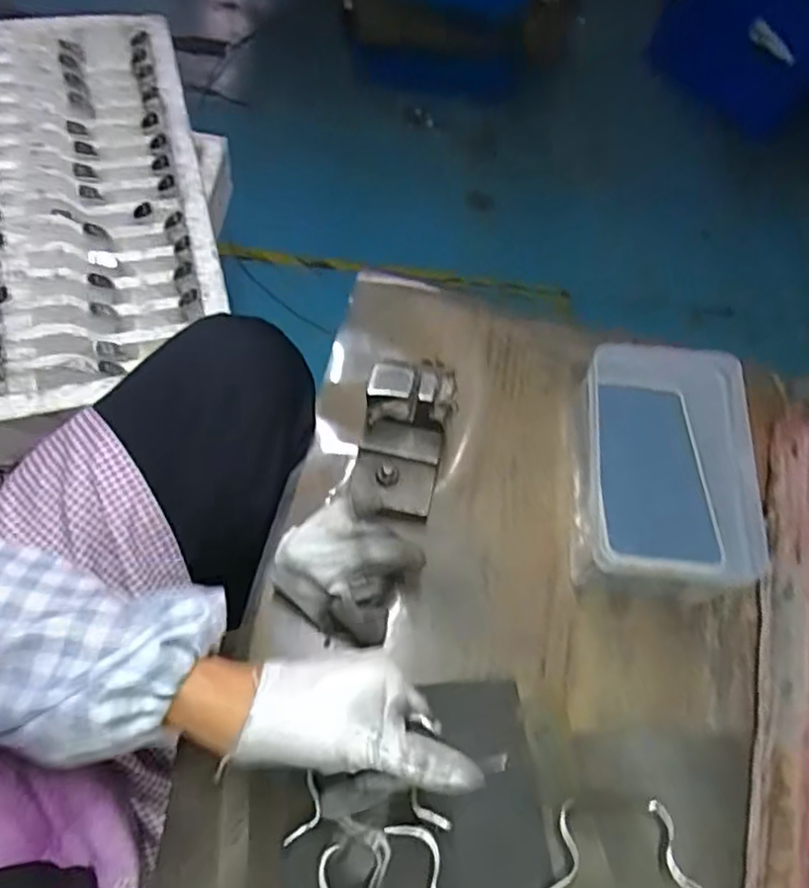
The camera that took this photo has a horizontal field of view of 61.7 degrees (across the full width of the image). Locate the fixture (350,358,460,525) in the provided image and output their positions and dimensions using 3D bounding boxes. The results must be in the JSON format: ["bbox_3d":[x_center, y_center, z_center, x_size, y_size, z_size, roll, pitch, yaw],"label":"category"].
[{"bbox_3d":[-0.003,0.003,0.505,0.066,0.088,0.098,16,60,3],"label":"fixture"}]

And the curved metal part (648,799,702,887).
[{"bbox_3d":[0.166,0.249,0.417,0.014,0.012,0.055,-12,64,-12],"label":"curved metal part"}]

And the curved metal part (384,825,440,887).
[{"bbox_3d":[0.017,0.248,0.393,0.021,0.013,0.066,-32,70,-20],"label":"curved metal part"}]

